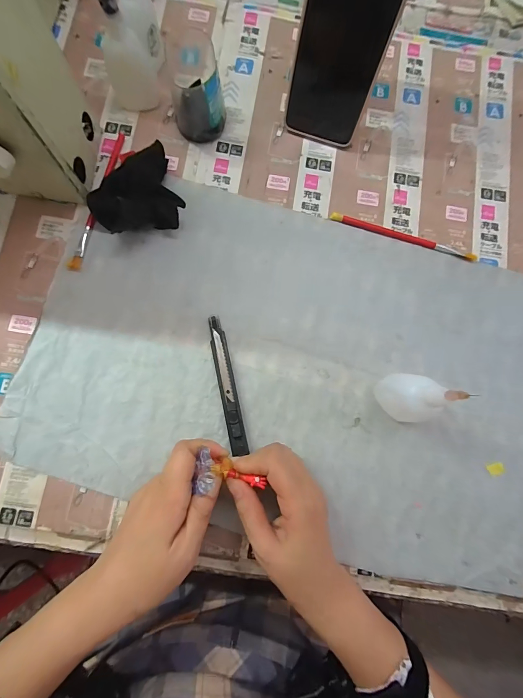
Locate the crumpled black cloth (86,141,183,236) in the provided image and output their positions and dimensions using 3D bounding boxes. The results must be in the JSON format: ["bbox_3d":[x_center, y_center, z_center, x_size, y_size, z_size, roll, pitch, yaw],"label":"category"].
[{"bbox_3d":[-0.120,-0.143,0.306,0.080,0.031,0.074,-22,84,-6],"label":"crumpled black cloth"}]

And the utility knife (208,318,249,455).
[{"bbox_3d":[-0.031,0.031,0.292,0.015,0.012,0.125,-12,83,-5],"label":"utility knife"}]

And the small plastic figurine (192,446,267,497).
[{"bbox_3d":[-0.022,0.093,0.234,0.050,0.019,0.027,10,81,-12],"label":"small plastic figurine"}]

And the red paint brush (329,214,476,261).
[{"bbox_3d":[0.147,-0.117,0.330,0.155,0.004,0.009,17,81,-1],"label":"red paint brush"}]

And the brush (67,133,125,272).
[{"bbox_3d":[-0.163,-0.148,0.316,0.012,0.005,0.153,12,81,-1],"label":"brush"}]

